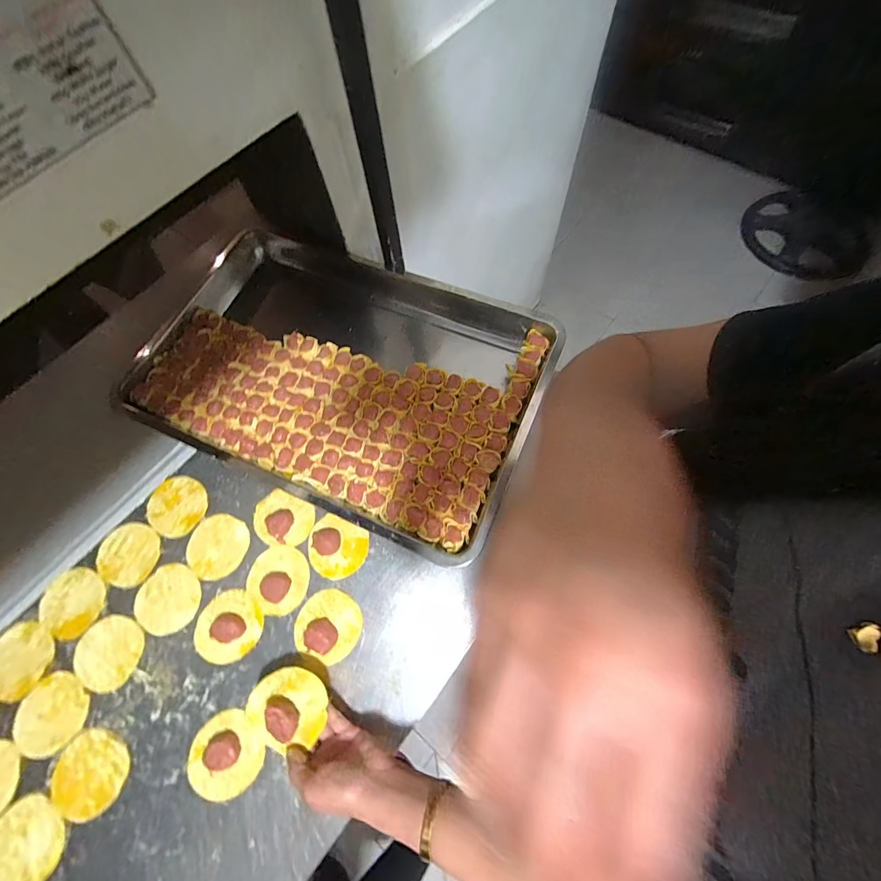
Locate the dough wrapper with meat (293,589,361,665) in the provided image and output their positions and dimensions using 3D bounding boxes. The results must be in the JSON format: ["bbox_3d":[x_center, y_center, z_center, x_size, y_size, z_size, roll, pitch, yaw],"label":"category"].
[{"bbox_3d":[-0.142,0.231,0.492,0.079,0.022,0.079,-1,67,3],"label":"dough wrapper with meat"}]

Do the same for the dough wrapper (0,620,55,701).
[{"bbox_3d":[-0.533,0.276,0.497,0.082,0.004,0.080,-1,67,3],"label":"dough wrapper"}]

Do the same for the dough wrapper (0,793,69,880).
[{"bbox_3d":[-0.456,0.443,0.429,0.086,0.006,0.085,-1,67,3],"label":"dough wrapper"}]

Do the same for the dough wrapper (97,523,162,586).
[{"bbox_3d":[-0.431,0.156,0.542,0.084,0.004,0.080,-1,67,3],"label":"dough wrapper"}]

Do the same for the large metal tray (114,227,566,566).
[{"bbox_3d":[-0.162,-0.110,0.607,0.611,0.062,0.387,22,70,12],"label":"large metal tray"}]

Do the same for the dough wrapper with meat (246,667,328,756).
[{"bbox_3d":[-0.164,0.286,0.418,0.075,0.036,0.075,-1,67,3],"label":"dough wrapper with meat"}]

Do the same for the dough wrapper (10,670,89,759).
[{"bbox_3d":[-0.471,0.331,0.472,0.081,0.004,0.083,-1,67,3],"label":"dough wrapper"}]

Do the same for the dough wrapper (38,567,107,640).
[{"bbox_3d":[-0.490,0.213,0.523,0.089,0.004,0.079,29,72,14],"label":"dough wrapper"}]

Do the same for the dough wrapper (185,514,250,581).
[{"bbox_3d":[-0.307,0.146,0.541,0.082,0.006,0.084,-1,67,3],"label":"dough wrapper"}]

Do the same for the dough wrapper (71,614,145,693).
[{"bbox_3d":[-0.420,0.268,0.498,0.082,0.004,0.080,0,69,-1],"label":"dough wrapper"}]

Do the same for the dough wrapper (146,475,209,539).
[{"bbox_3d":[-0.380,0.092,0.565,0.084,0.005,0.079,-1,67,3],"label":"dough wrapper"}]

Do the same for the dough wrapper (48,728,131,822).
[{"bbox_3d":[-0.402,0.382,0.450,0.084,0.005,0.079,-1,67,3],"label":"dough wrapper"}]

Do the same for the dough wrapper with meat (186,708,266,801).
[{"bbox_3d":[-0.251,0.362,0.448,0.078,0.016,0.080,-35,70,-11],"label":"dough wrapper with meat"}]

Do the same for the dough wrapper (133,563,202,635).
[{"bbox_3d":[-0.361,0.210,0.520,0.083,0.005,0.081,-1,67,3],"label":"dough wrapper"}]

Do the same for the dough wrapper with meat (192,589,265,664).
[{"bbox_3d":[-0.274,0.239,0.498,0.082,0.014,0.079,-1,67,3],"label":"dough wrapper with meat"}]

